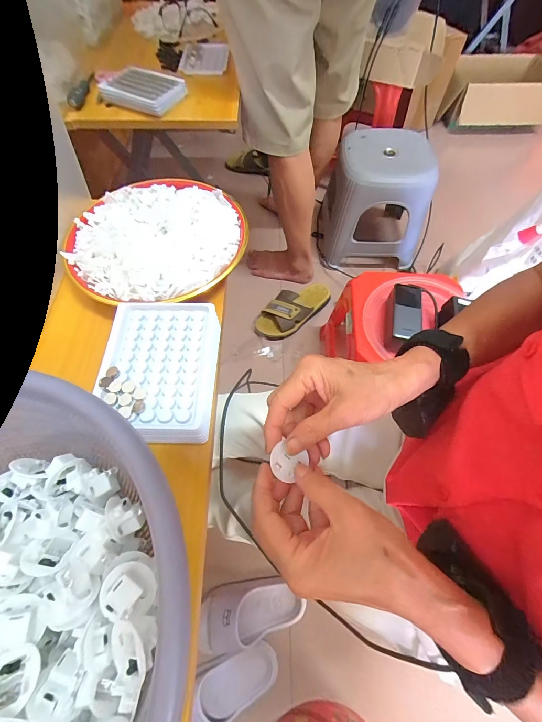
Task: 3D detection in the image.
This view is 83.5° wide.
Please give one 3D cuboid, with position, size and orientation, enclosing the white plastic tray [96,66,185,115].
[{"bbox_3d":[-0.235,-0.495,0.551,0.133,0.033,0.084,20,65,9],"label":"white plastic tray"}]

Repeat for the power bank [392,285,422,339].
[{"bbox_3d":[0.264,-0.093,0.598,0.054,0.042,0.136,12,64,6],"label":"power bank"}]

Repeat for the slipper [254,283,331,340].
[{"bbox_3d":[0.068,-0.161,0.909,0.262,0.064,0.115,-37,69,-17],"label":"slipper"}]

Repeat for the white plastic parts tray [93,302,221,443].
[{"bbox_3d":[-0.104,0.004,0.290,0.103,0.023,0.137,1,63,0],"label":"white plastic parts tray"}]

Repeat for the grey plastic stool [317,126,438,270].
[{"bbox_3d":[0.334,-0.520,1.013,0.302,0.348,0.324,2,63,0],"label":"grey plastic stool"}]

